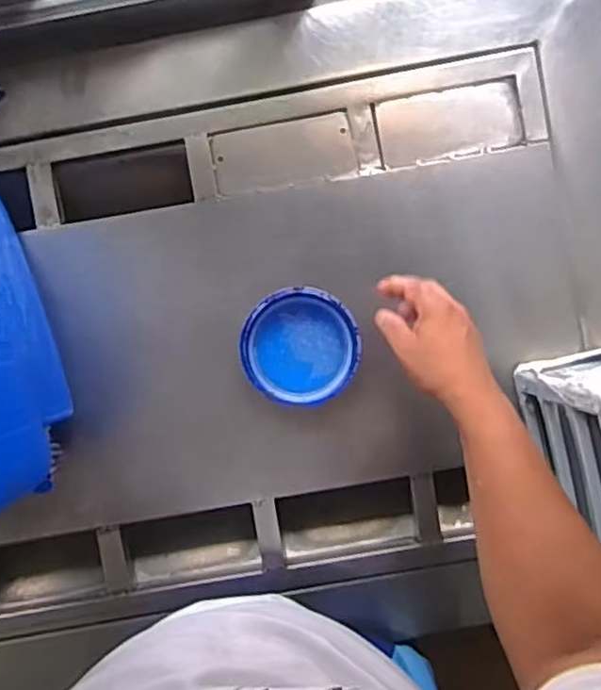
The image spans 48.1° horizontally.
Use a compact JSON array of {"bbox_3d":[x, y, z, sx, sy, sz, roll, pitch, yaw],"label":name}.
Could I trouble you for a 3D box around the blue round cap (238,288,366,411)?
[{"bbox_3d":[0.001,0.001,0.729,0.124,0.027,0.122,0,93,0],"label":"blue round cap"}]

